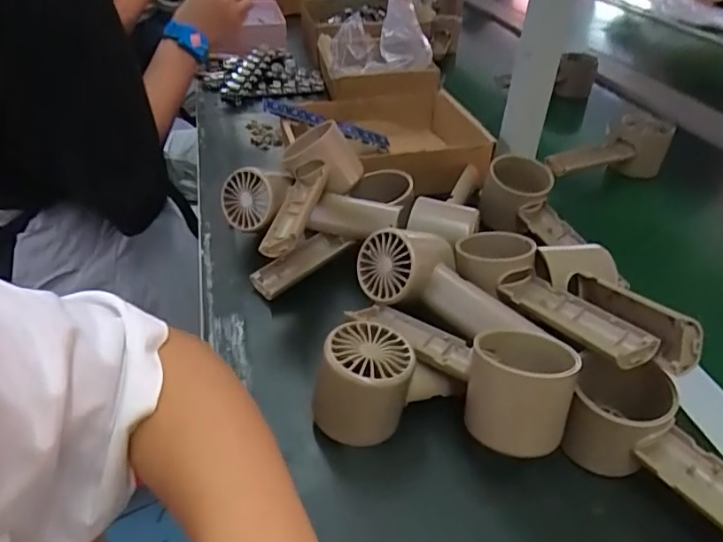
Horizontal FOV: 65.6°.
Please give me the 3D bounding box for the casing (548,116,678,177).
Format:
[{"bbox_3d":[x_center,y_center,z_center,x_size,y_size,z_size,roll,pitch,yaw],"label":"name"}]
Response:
[{"bbox_3d":[0.274,-0.132,0.644,0.154,0.063,0.049,-14,40,-19],"label":"casing"}]

